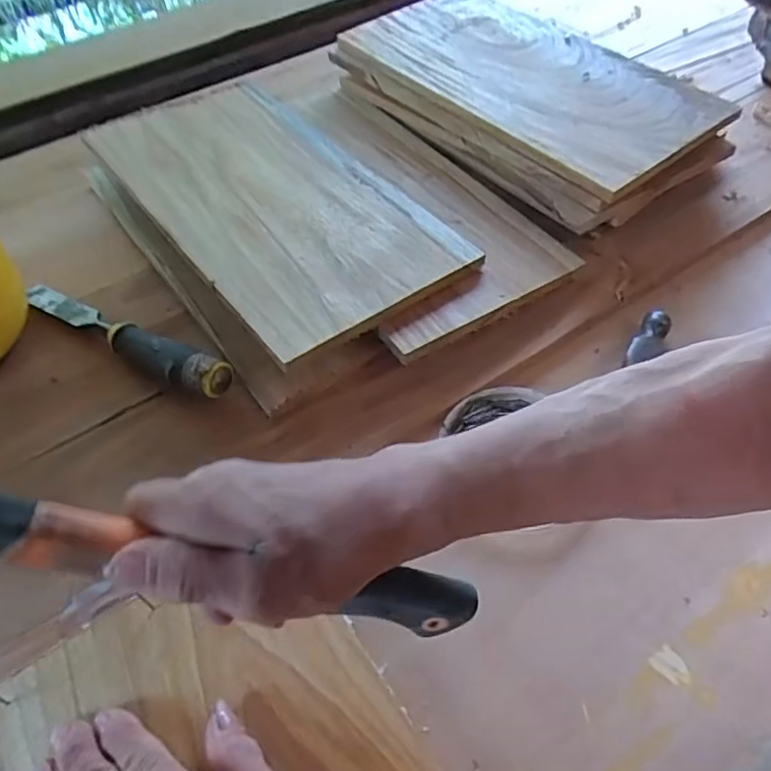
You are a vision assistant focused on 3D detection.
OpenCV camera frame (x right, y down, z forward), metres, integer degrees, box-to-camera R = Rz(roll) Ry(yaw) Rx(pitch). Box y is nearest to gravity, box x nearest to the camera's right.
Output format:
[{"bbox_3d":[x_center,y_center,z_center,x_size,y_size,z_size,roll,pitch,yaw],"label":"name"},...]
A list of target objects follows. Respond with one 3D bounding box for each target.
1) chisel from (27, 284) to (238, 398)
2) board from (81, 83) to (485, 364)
[{"bbox_3d":[-0.237,-0.052,0.537,0.252,0.041,0.032,28,59,19],"label":"chisel"},{"bbox_3d":[-0.122,-0.192,0.603,0.204,0.021,0.412,-33,60,-21],"label":"board"}]

